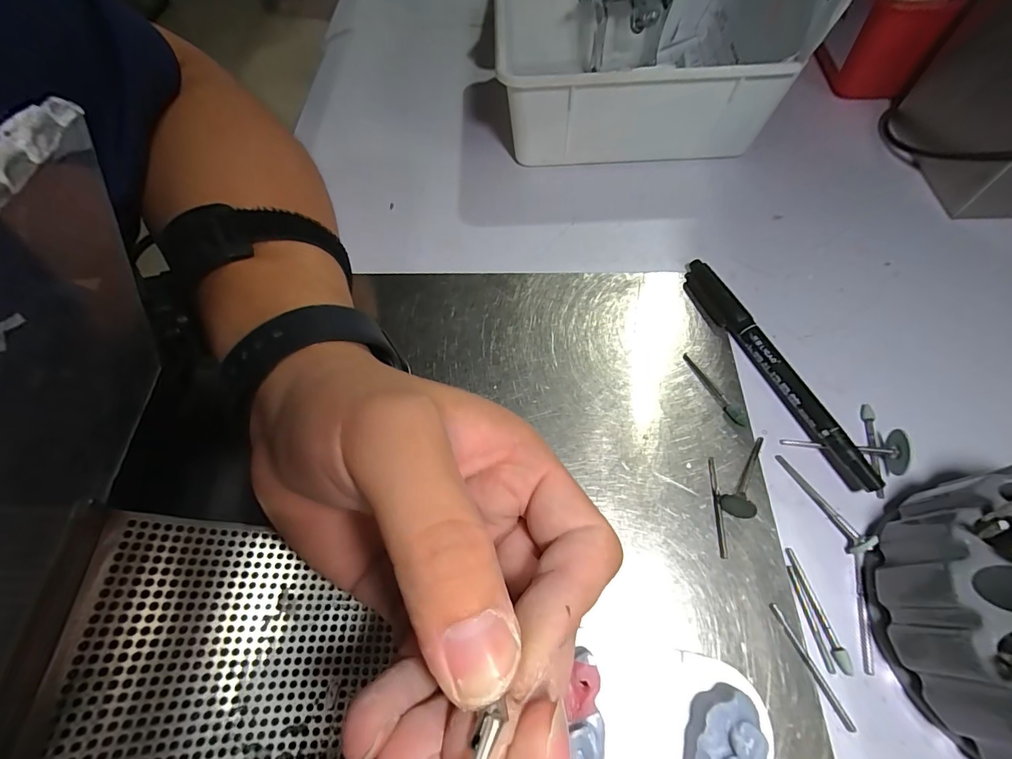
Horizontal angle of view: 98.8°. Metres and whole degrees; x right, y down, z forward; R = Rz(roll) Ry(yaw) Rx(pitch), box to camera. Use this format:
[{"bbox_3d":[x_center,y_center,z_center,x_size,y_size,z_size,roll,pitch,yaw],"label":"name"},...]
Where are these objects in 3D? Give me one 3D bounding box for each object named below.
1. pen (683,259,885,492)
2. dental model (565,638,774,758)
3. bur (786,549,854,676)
[{"bbox_3d":[0.128,-0.008,0.215,0.012,0.015,0.135,-20,63,-8],"label":"pen"},{"bbox_3d":[0.049,0.123,0.141,0.059,0.030,0.060,6,64,6],"label":"dental model"},{"bbox_3d":[0.123,0.090,0.171,0.004,0.004,0.044,-10,63,-2],"label":"bur"}]

